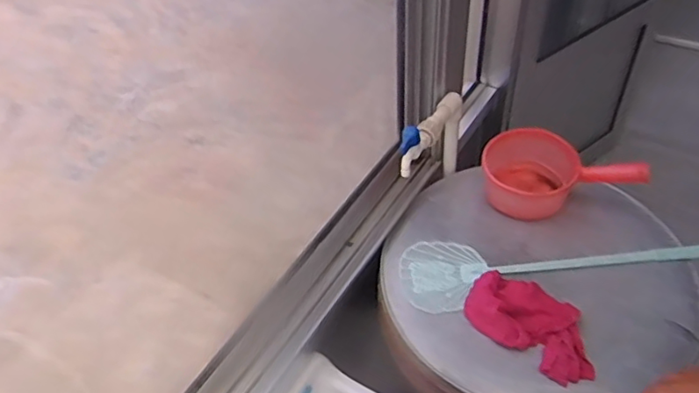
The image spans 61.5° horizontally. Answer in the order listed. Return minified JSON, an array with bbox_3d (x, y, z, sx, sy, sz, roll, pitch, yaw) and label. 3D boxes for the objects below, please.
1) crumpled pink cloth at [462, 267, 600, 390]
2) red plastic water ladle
[{"bbox_3d":[0.289,0.192,0.918,0.206,0.032,0.125,30,55,30],"label":"crumpled pink cloth"},{"bbox_3d":[0.382,-0.039,1.088,0.265,0.111,0.151,0,45,5],"label":"red plastic water ladle"}]

